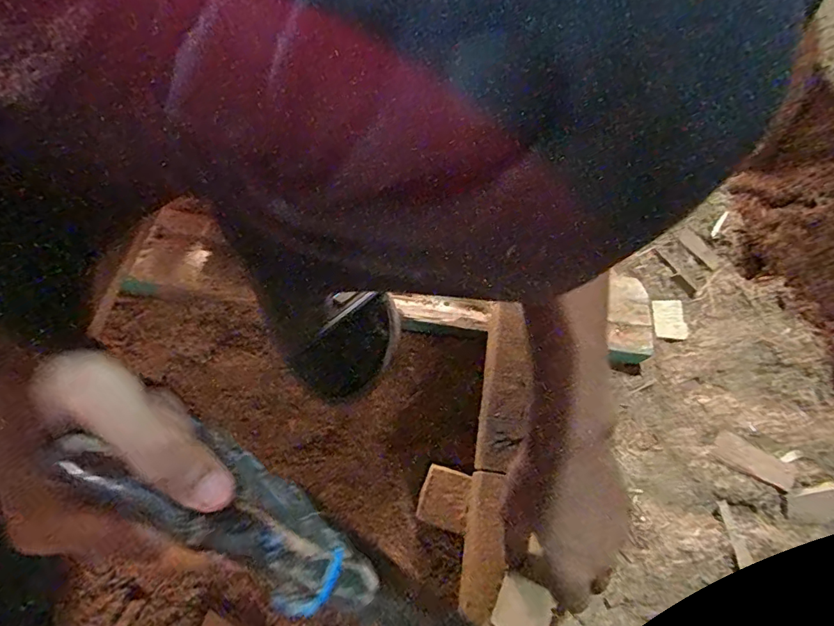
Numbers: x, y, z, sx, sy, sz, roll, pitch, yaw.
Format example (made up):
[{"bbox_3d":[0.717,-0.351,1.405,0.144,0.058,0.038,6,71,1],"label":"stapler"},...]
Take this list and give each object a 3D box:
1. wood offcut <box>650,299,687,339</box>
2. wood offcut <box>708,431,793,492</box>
[{"bbox_3d":[0.265,0.006,0.518,0.035,0.006,0.043,1,70,-2],"label":"wood offcut"},{"bbox_3d":[0.311,0.136,0.456,0.066,0.004,0.030,28,64,19],"label":"wood offcut"}]

